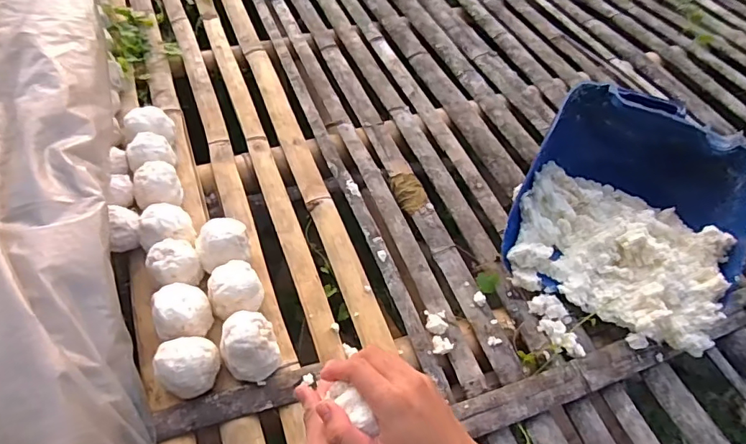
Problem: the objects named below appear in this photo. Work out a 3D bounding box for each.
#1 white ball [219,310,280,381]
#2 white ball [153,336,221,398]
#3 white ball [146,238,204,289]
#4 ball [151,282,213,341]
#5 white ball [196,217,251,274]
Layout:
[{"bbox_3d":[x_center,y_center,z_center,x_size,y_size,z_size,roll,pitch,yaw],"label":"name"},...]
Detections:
[{"bbox_3d":[-0.154,0.153,0.616,0.069,0.068,0.078,-23,58,-19],"label":"white ball"},{"bbox_3d":[-0.222,0.173,0.598,0.071,0.067,0.063,-16,54,-14],"label":"white ball"},{"bbox_3d":[-0.272,0.063,0.685,0.066,0.067,0.062,-28,59,-22],"label":"white ball"},{"bbox_3d":[-0.248,0.118,0.643,0.071,0.065,0.078,-28,59,-22],"label":"ball"},{"bbox_3d":[-0.214,0.034,0.711,0.069,0.071,0.072,1,53,-2],"label":"white ball"}]

